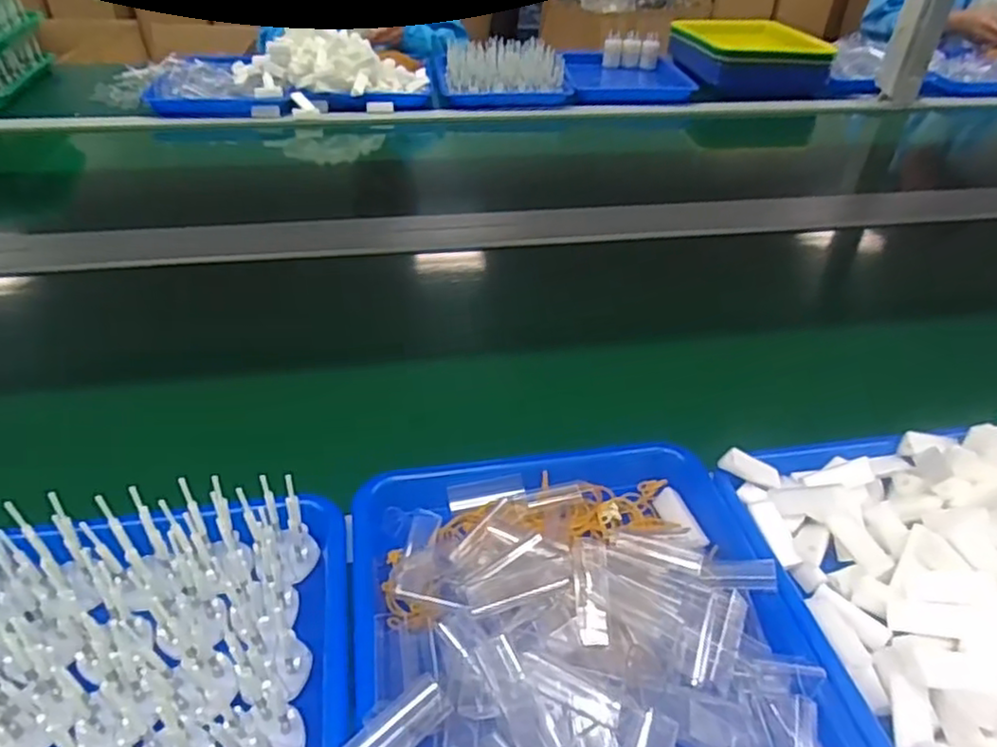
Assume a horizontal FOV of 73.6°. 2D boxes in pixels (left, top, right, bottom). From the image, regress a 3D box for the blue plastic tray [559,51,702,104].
[{"bbox_3d":[0.273,-0.618,1.434,0.261,0.069,0.329,2,38,1],"label":"blue plastic tray"}]

